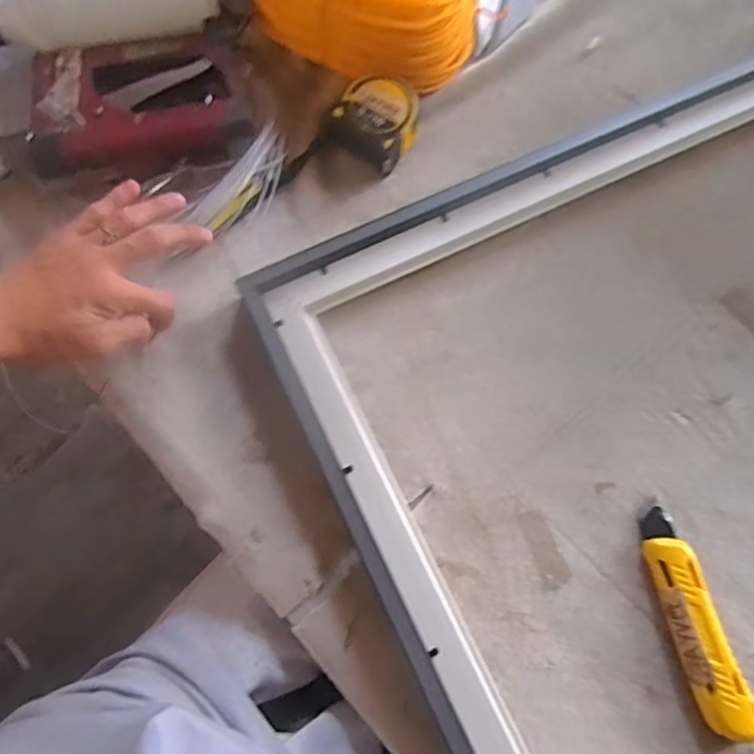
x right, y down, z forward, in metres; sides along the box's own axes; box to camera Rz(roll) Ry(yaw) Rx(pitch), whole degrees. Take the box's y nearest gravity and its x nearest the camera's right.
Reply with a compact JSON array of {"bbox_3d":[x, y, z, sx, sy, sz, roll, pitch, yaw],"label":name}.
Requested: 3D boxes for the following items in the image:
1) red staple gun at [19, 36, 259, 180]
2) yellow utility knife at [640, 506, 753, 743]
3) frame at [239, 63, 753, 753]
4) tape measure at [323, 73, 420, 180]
[{"bbox_3d":[-0.187,-0.219,0.453,0.167,0.049,0.117,-13,75,-4],"label":"red staple gun"},{"bbox_3d":[0.214,0.162,0.375,0.034,0.019,0.142,-12,75,-4],"label":"yellow utility knife"},{"bbox_3d":[0.267,0.019,0.409,0.600,0.029,0.497,-25,76,-7],"label":"frame"},{"bbox_3d":[-0.001,-0.211,0.465,0.062,0.033,0.066,31,76,7],"label":"tape measure"}]

